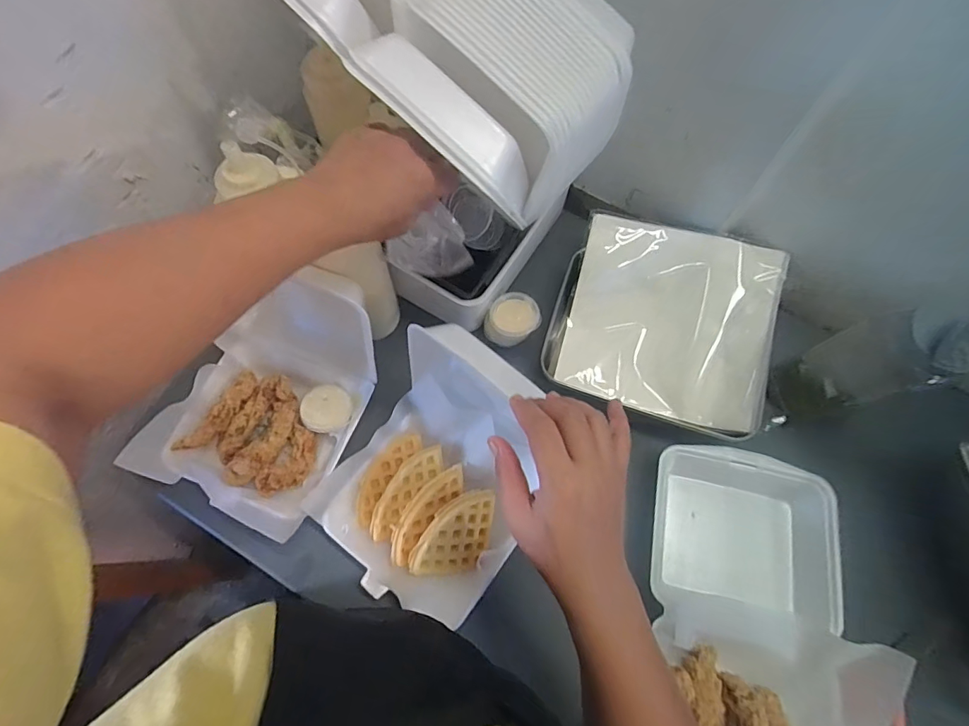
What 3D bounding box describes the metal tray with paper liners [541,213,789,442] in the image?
[{"bbox_3d":[0.216,-0.052,0.554,0.247,0.041,0.241,15,86,13],"label":"metal tray with paper liners"}]

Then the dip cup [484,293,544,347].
[{"bbox_3d":[0.036,-0.053,0.566,0.060,0.041,0.059,0,69,0],"label":"dip cup"}]

